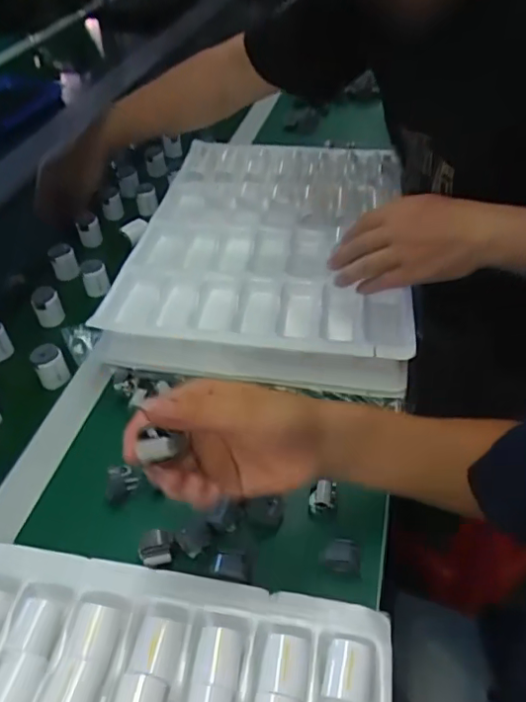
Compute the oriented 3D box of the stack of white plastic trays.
[{"bbox_3d":[0.016,-0.138,0.693,0.301,0.063,0.448,5,45,8],"label":"stack of white plastic trays"}]

